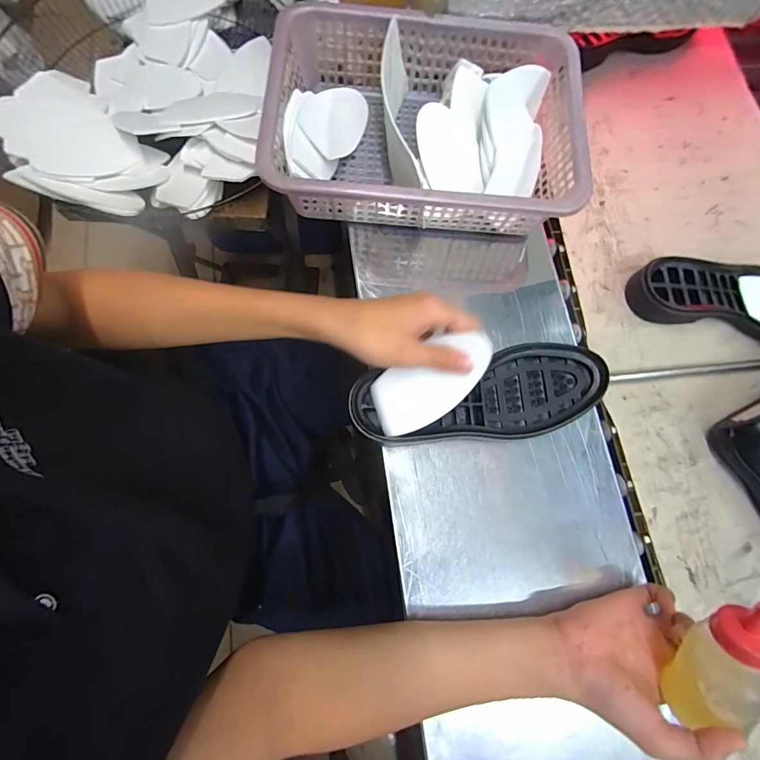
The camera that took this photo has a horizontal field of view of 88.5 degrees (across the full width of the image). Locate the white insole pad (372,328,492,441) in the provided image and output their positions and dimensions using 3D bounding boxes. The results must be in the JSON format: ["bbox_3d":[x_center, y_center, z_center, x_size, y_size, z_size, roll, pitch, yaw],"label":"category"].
[{"bbox_3d":[0.045,0.002,0.343,0.117,0.018,0.057,-35,77,15],"label":"white insole pad"}]

